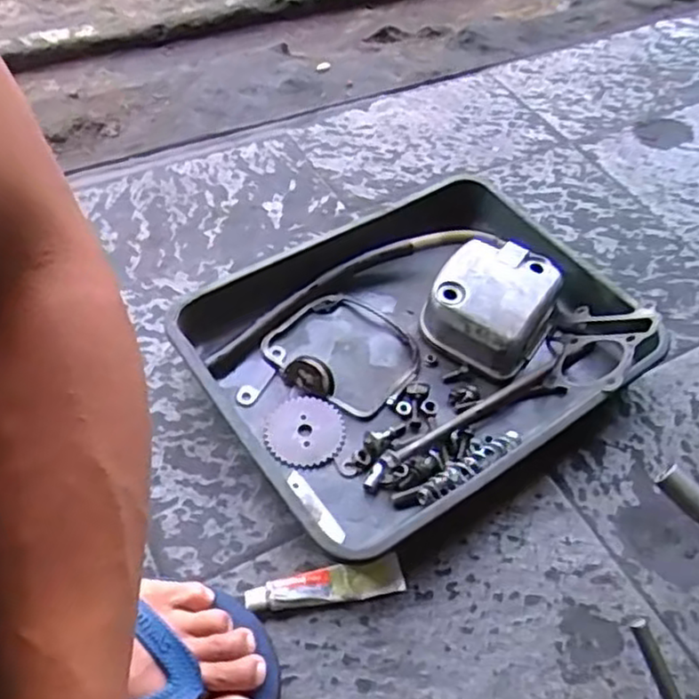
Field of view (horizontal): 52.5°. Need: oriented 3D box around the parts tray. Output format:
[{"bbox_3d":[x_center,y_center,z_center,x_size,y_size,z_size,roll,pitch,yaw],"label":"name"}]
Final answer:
[{"bbox_3d":[0.056,-0.007,0.608,0.344,0.059,0.271,-29,59,-23],"label":"parts tray"}]

